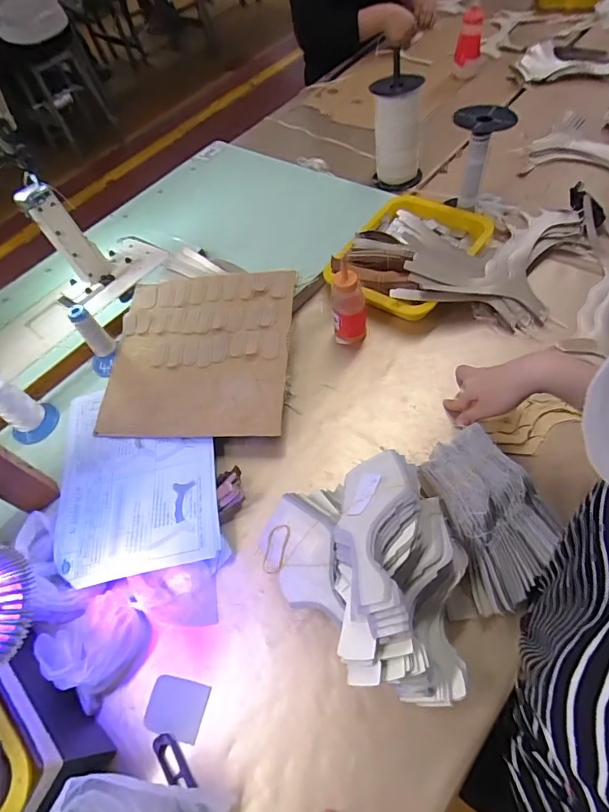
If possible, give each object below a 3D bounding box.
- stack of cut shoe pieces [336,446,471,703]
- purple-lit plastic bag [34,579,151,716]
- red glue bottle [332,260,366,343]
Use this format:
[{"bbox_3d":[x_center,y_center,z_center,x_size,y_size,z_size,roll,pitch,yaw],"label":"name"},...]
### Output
[{"bbox_3d":[0.093,0.149,0.443,0.127,0.084,0.224,2,57,12],"label":"stack of cut shoe pieces"},{"bbox_3d":[-0.227,0.255,0.495,0.101,0.066,0.087,-43,62,-17],"label":"purple-lit plastic bag"},{"bbox_3d":[0.067,-0.146,0.681,0.051,0.125,0.040,-1,58,9],"label":"red glue bottle"}]

